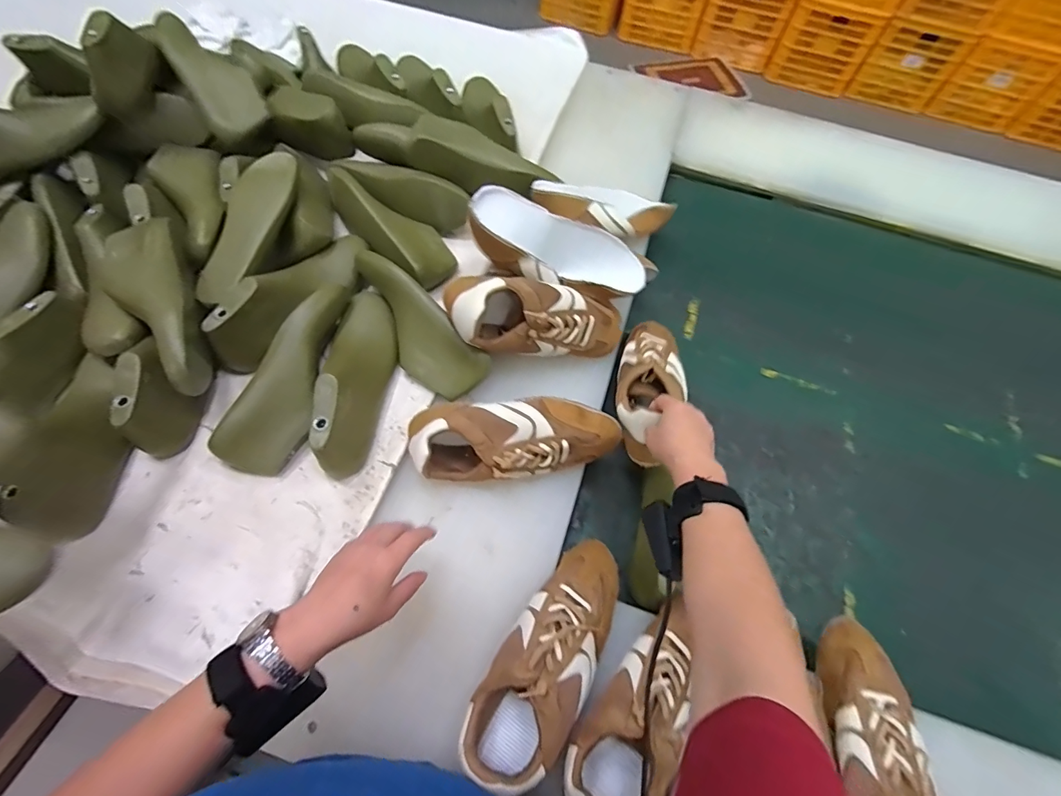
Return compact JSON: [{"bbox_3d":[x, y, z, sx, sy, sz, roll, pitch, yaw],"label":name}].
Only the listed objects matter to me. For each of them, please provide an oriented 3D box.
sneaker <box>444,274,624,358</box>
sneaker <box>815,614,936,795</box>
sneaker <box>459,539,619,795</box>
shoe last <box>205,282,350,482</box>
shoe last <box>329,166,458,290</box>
[{"bbox_3d":[0.022,-0.112,0.613,0.255,0.090,0.091,5,62,-25],"label":"sneaker"},{"bbox_3d":[0.351,0.364,0.452,0.086,0.086,0.253,3,64,-1],"label":"sneaker"},{"bbox_3d":[0.024,0.265,0.470,0.096,0.084,0.244,29,67,11],"label":"sneaker"},{"bbox_3d":[-0.299,-0.031,0.591,0.086,0.070,0.265,21,65,7],"label":"shoe last"},{"bbox_3d":[-0.234,-0.272,0.723,0.260,0.077,0.098,39,68,1],"label":"shoe last"}]

